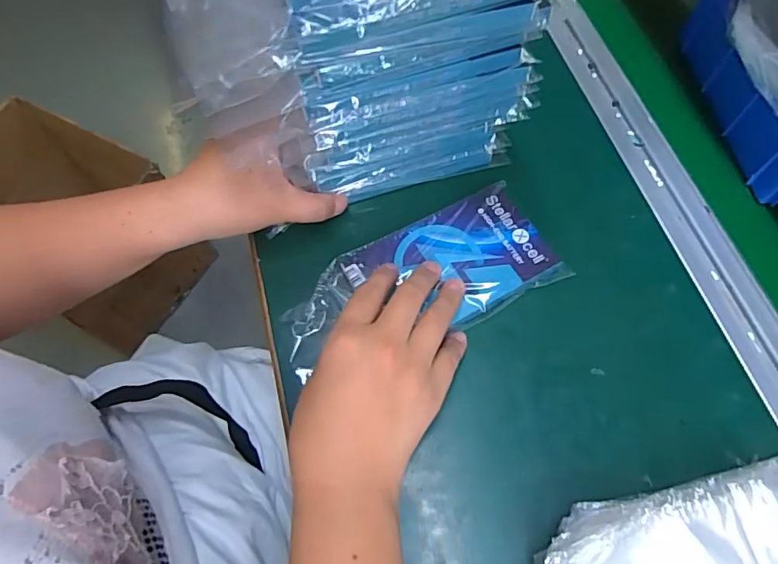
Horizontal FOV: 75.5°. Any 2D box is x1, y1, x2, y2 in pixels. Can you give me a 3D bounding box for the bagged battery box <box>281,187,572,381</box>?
[{"bbox_3d":[0.018,-0.005,0.348,0.191,0.020,0.087,-19,67,-5],"label":"bagged battery box"}]

